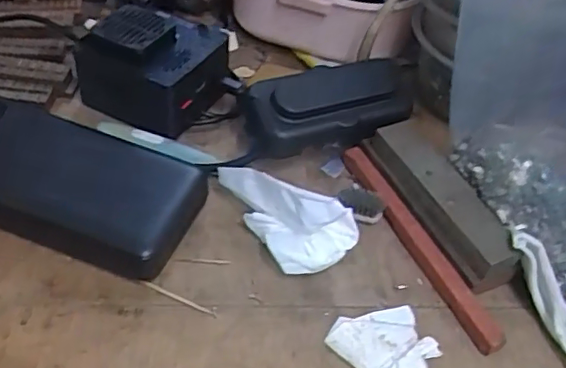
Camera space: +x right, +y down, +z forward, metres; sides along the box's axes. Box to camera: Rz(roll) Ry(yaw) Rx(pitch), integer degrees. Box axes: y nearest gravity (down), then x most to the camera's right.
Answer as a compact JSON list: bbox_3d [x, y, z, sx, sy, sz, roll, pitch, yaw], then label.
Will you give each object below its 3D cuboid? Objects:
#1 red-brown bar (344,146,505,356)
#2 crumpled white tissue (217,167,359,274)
[{"bbox_3d":[0.075,0.031,0.337,0.014,0.011,0.146,-17,52,-22],"label":"red-brown bar"},{"bbox_3d":[-0.003,0.018,0.321,0.086,0.037,0.044,22,55,9],"label":"crumpled white tissue"}]

